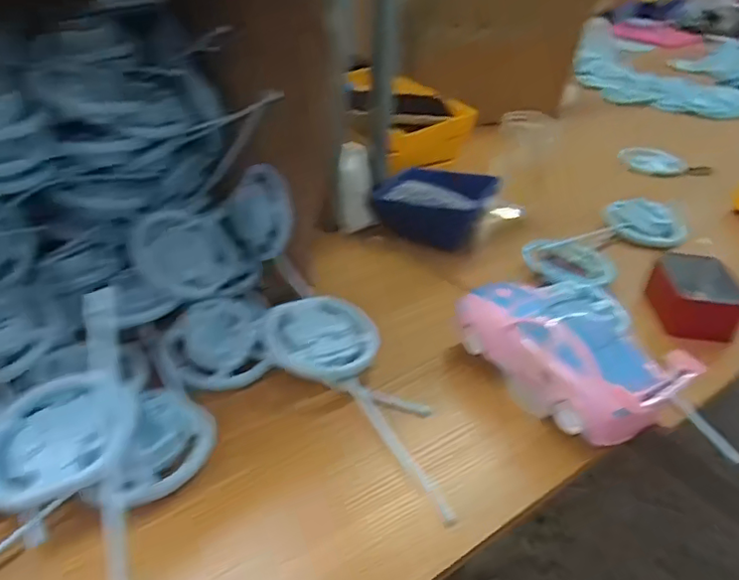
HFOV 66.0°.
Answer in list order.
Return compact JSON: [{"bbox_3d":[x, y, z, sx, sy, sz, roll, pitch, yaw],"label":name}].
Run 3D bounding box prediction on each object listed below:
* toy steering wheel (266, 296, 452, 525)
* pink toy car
[{"bbox_3d":[-0.004,0.092,0.504,0.101,0.029,0.240,-21,58,-31],"label":"toy steering wheel"},{"bbox_3d":[0.166,0.049,0.487,0.089,0.063,0.190,-19,42,-29],"label":"pink toy car"}]

